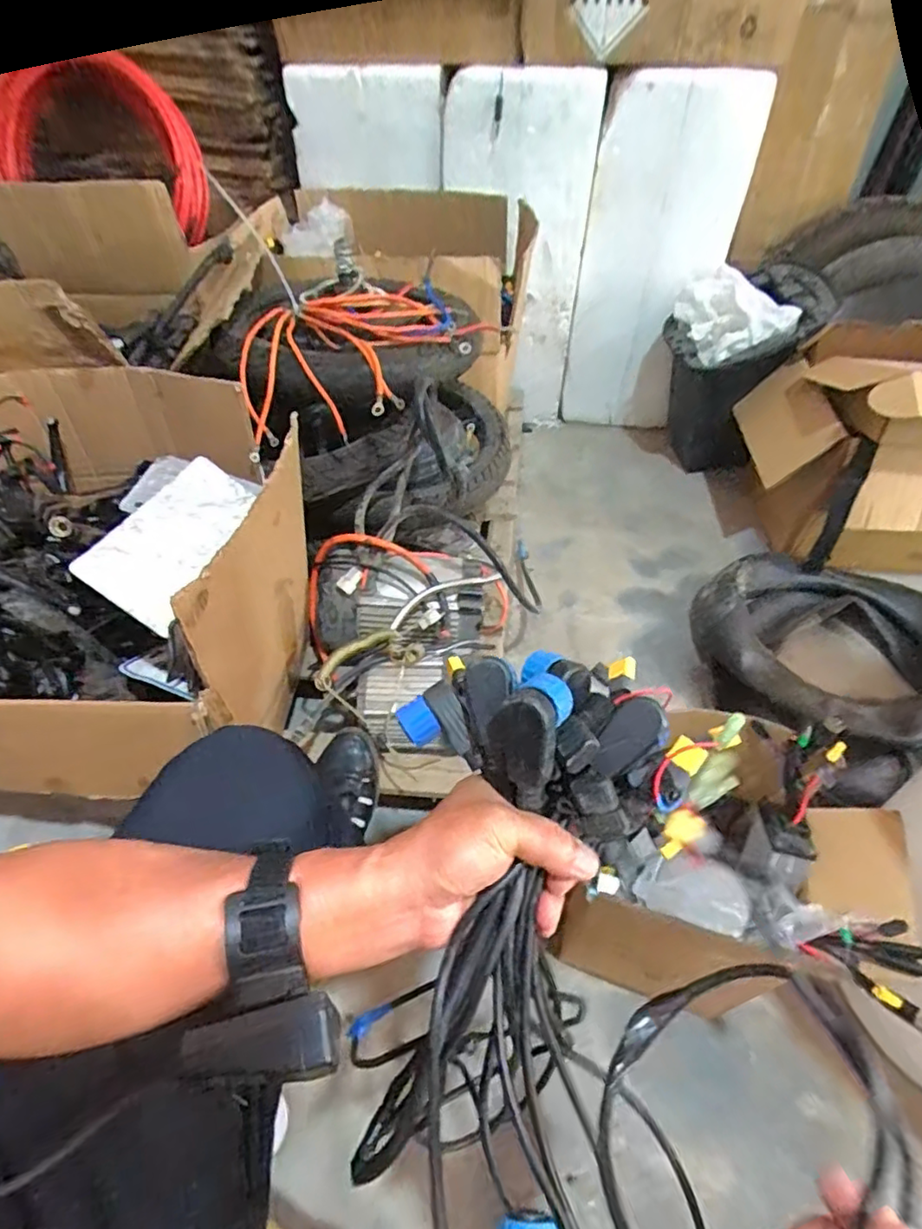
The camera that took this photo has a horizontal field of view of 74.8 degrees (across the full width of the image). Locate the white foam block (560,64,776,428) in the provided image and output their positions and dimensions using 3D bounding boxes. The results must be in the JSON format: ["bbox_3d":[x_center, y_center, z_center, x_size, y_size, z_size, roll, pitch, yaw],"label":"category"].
[{"bbox_3d":[0.399,-0.711,1.280,0.285,0.666,0.066,1,48,-2],"label":"white foam block"}]

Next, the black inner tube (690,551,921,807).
[{"bbox_3d":[0.615,0.055,1.018,0.388,0.104,0.409,-1,50,1],"label":"black inner tube"}]

